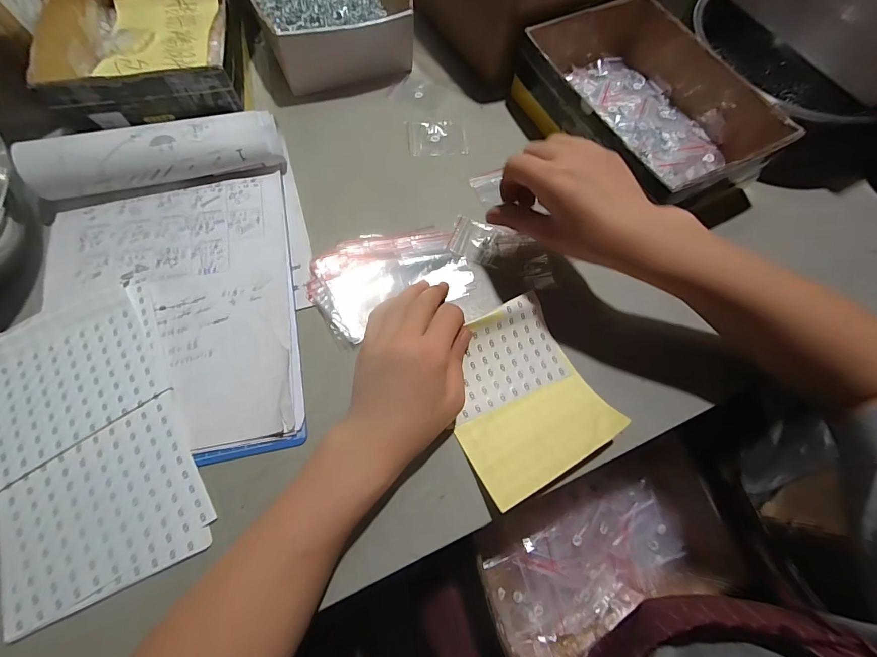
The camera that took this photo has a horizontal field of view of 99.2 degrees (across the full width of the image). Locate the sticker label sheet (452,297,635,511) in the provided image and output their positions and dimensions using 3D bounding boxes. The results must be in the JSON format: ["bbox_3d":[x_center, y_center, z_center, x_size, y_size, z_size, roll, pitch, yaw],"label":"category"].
[{"bbox_3d":[0.067,0.053,0.313,0.121,0.026,0.136,-26,72,-12],"label":"sticker label sheet"}]

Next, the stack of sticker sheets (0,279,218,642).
[{"bbox_3d":[-0.271,0.083,0.288,0.131,0.006,0.226,-24,75,-14],"label":"stack of sticker sheets"}]

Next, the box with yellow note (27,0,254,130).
[{"bbox_3d":[-0.314,-0.333,0.417,0.179,0.061,0.254,-11,69,-7],"label":"box with yellow note"}]

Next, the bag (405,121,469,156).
[{"bbox_3d":[-0.002,-0.223,0.438,0.068,0.005,0.048,-2,69,-3],"label":"bag"}]

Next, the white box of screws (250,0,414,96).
[{"bbox_3d":[-0.143,-0.425,0.478,0.171,0.072,0.250,-23,71,-11],"label":"white box of screws"}]

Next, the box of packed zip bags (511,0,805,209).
[{"bbox_3d":[0.222,-0.242,0.409,0.185,0.068,0.253,-24,71,-11],"label":"box of packed zip bags"}]

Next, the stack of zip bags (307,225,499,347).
[{"bbox_3d":[-0.034,-0.048,0.353,0.166,0.015,0.103,-12,69,-7],"label":"stack of zip bags"}]

